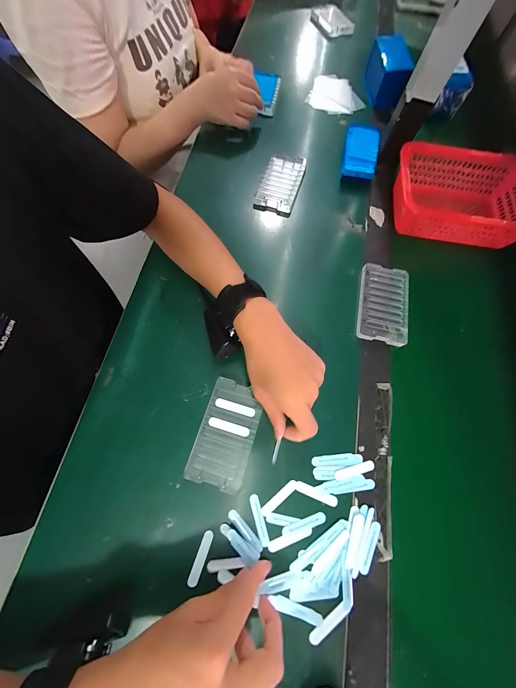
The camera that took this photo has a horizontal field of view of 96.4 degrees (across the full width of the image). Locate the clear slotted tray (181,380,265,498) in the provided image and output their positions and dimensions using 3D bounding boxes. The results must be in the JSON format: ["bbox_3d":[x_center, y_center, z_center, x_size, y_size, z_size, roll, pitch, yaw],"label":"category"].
[{"bbox_3d":[-0.038,0.109,0.284,0.066,0.012,0.118,17,72,5],"label":"clear slotted tray"}]

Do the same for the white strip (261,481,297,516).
[{"bbox_3d":[0.025,0.179,0.267,0.051,0.004,0.010,-37,76,-12],"label":"white strip"}]

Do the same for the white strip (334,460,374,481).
[{"bbox_3d":[0.116,0.151,0.275,0.050,0.004,0.011,-15,72,-5],"label":"white strip"}]

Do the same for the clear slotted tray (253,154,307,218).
[{"bbox_3d":[0.040,-0.284,0.407,0.069,0.019,0.112,18,73,5],"label":"clear slotted tray"}]

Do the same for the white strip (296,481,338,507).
[{"bbox_3d":[0.069,0.175,0.268,0.049,0.004,0.011,20,73,6],"label":"white strip"}]

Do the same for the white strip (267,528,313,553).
[{"bbox_3d":[0.035,0.216,0.255,0.050,0.004,0.010,-20,73,-7],"label":"white strip"}]

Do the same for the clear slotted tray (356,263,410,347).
[{"bbox_3d":[0.186,-0.060,0.343,0.072,0.013,0.120,11,72,3],"label":"clear slotted tray"}]

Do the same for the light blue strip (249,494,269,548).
[{"bbox_3d":[0.001,0.199,0.260,0.010,0.004,0.050,-16,72,-5],"label":"light blue strip"}]

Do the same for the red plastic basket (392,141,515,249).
[{"bbox_3d":[0.334,-0.242,0.378,0.218,0.055,0.147,5,72,1],"label":"red plastic basket"}]

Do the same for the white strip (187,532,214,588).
[{"bbox_3d":[-0.062,0.232,0.249,0.011,0.004,0.051,19,73,6],"label":"white strip"}]

